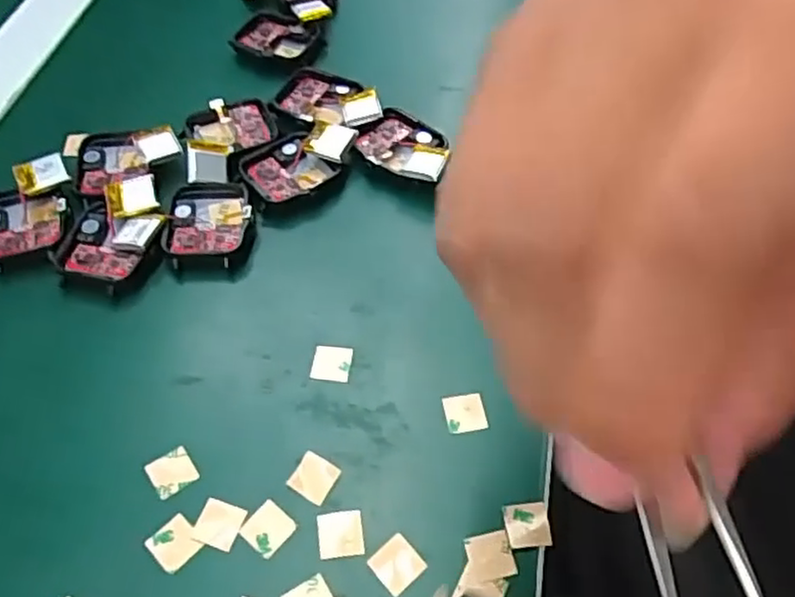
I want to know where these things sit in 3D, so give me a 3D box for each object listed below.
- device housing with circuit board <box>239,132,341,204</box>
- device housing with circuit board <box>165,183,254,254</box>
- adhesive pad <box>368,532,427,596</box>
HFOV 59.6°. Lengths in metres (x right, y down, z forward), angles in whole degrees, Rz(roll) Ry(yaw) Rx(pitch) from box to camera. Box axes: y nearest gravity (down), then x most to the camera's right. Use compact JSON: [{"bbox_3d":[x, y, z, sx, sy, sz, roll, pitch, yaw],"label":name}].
[{"bbox_3d":[-0.053,-0.062,0.334,0.040,0.009,0.037,-26,60,-18],"label":"device housing with circuit board"},{"bbox_3d":[-0.086,-0.034,0.317,0.037,0.012,0.040,-2,55,-3],"label":"device housing with circuit board"},{"bbox_3d":[0.000,0.090,0.236,0.015,0.004,0.015,-35,63,-22],"label":"adhesive pad"}]

